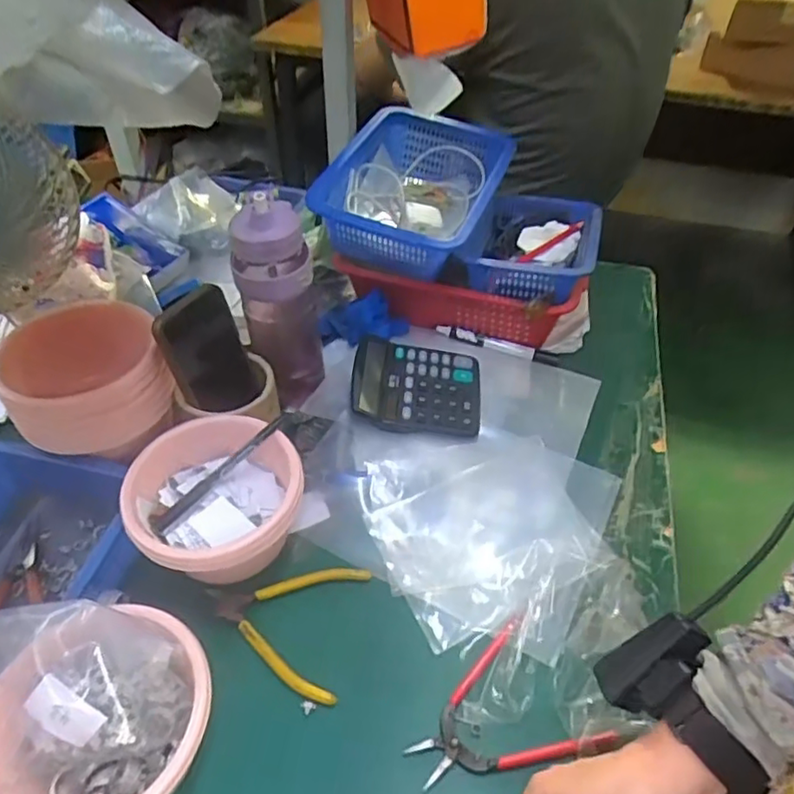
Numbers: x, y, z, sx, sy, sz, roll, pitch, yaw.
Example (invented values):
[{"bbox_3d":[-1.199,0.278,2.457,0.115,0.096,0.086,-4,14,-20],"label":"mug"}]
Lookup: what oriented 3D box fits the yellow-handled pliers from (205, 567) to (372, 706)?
[{"bbox_3d":[-0.105,0.195,0.553,0.137,0.019,0.119,10,46,9],"label":"yellow-handled pliers"}]

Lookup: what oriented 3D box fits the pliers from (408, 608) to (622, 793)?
[{"bbox_3d":[0.082,0.256,0.487,0.142,0.019,0.115,-25,51,-24],"label":"pliers"}]

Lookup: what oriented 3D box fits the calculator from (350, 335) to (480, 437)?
[{"bbox_3d":[0.024,-0.012,0.714,0.146,0.048,0.123,3,46,1],"label":"calculator"}]

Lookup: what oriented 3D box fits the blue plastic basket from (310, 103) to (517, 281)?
[{"bbox_3d":[0.025,-0.270,0.811,0.207,0.096,0.290,13,47,11],"label":"blue plastic basket"}]

